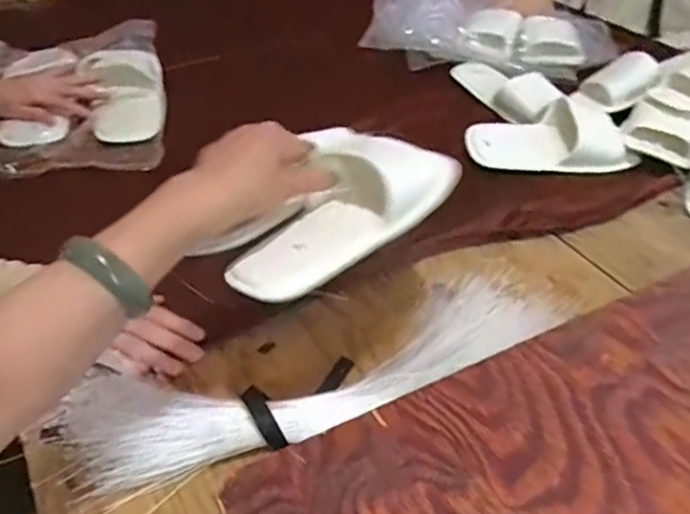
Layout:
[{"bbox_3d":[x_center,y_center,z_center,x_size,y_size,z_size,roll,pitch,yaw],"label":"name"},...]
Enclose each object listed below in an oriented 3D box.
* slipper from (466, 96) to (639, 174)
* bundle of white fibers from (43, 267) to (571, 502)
[{"bbox_3d":[0.275,-0.164,0.836,0.225,0.057,0.112,-4,41,-6],"label":"slipper"},{"bbox_3d":[-0.007,0.092,0.546,0.442,0.028,0.118,-15,43,-22],"label":"bundle of white fibers"}]

